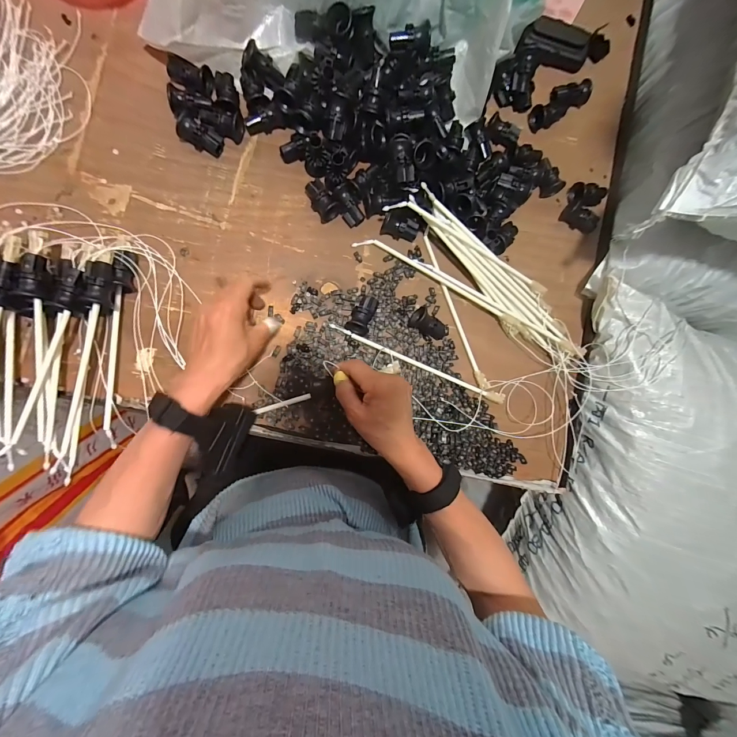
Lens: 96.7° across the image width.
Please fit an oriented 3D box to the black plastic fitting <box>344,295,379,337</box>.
[{"bbox_3d":[-0.006,-0.068,0.416,0.030,0.027,0.051,27,85,-7],"label":"black plastic fitting"}]

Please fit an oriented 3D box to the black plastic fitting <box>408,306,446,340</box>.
[{"bbox_3d":[0.082,-0.059,0.428,0.049,0.026,0.030,32,85,-7],"label":"black plastic fitting"}]

